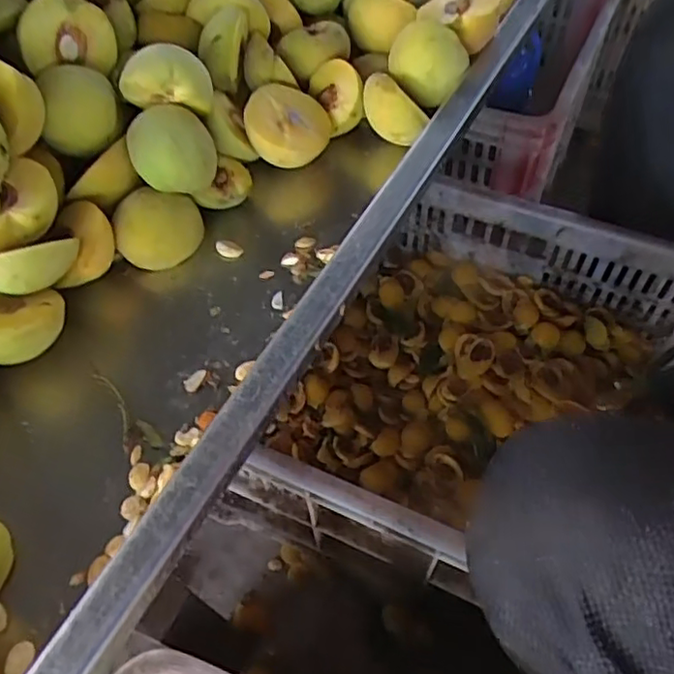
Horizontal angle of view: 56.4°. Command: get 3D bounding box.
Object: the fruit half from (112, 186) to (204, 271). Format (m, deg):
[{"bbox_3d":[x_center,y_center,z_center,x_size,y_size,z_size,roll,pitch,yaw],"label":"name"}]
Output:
[{"bbox_3d":[-0.126,-0.077,0.439,0.056,0.037,0.044,-3,55,0],"label":"fruit half"}]

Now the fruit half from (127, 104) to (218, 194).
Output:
[{"bbox_3d":[-0.112,-0.130,0.440,0.036,0.060,0.059,-7,68,39],"label":"fruit half"}]

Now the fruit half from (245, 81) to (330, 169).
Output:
[{"bbox_3d":[-0.037,-0.163,0.482,0.063,0.024,0.063,22,59,-13],"label":"fruit half"}]

